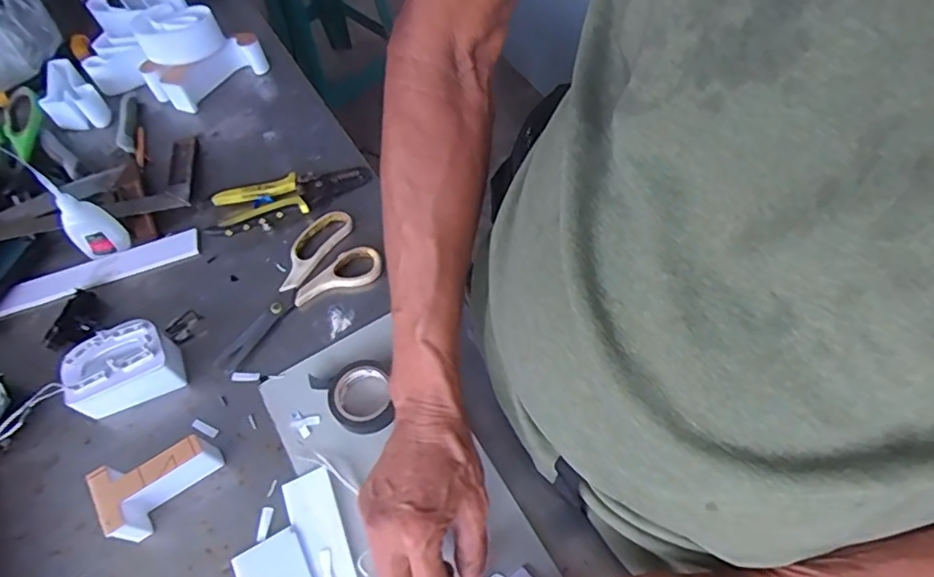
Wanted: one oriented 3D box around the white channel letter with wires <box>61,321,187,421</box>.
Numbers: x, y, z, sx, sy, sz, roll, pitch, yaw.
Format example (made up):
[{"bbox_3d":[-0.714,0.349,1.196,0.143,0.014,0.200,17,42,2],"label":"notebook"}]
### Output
[{"bbox_3d":[-0.299,0.070,0.508,0.083,0.052,0.052,-25,61,-10],"label":"white channel letter with wires"}]

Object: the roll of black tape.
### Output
[{"bbox_3d":[-0.092,0.087,0.499,0.057,0.018,0.078,-38,64,-17],"label":"roll of black tape"}]

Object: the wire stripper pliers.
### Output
[{"bbox_3d":[-0.187,-0.101,0.618,0.166,0.022,0.056,-22,61,-9],"label":"wire stripper pliers"}]

